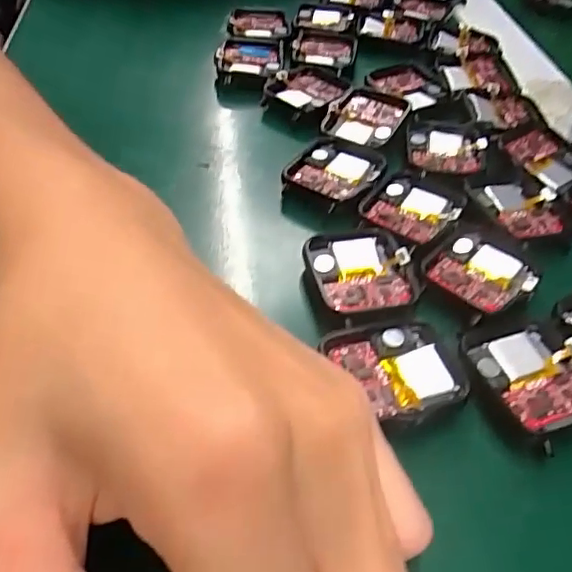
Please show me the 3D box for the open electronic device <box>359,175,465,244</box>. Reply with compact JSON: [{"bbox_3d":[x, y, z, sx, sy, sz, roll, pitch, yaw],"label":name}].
[{"bbox_3d":[0.052,-0.032,0.248,0.036,0.007,0.040,27,49,19],"label":"open electronic device"}]

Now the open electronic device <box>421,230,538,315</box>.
[{"bbox_3d":[0.074,-0.007,0.223,0.036,0.005,0.037,37,53,27],"label":"open electronic device"}]

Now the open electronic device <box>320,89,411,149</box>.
[{"bbox_3d":[0.040,-0.086,0.295,0.036,0.006,0.040,21,47,14],"label":"open electronic device"}]

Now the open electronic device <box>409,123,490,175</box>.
[{"bbox_3d":[0.077,-0.066,0.282,0.036,0.005,0.040,10,45,4],"label":"open electronic device"}]

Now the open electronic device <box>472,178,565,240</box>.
[{"bbox_3d":[0.102,-0.034,0.254,0.034,0.005,0.037,-15,49,-20],"label":"open electronic device"}]

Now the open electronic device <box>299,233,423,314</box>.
[{"bbox_3d":[0.029,-0.005,0.221,0.040,0.008,0.039,-3,46,-9],"label":"open electronic device"}]

